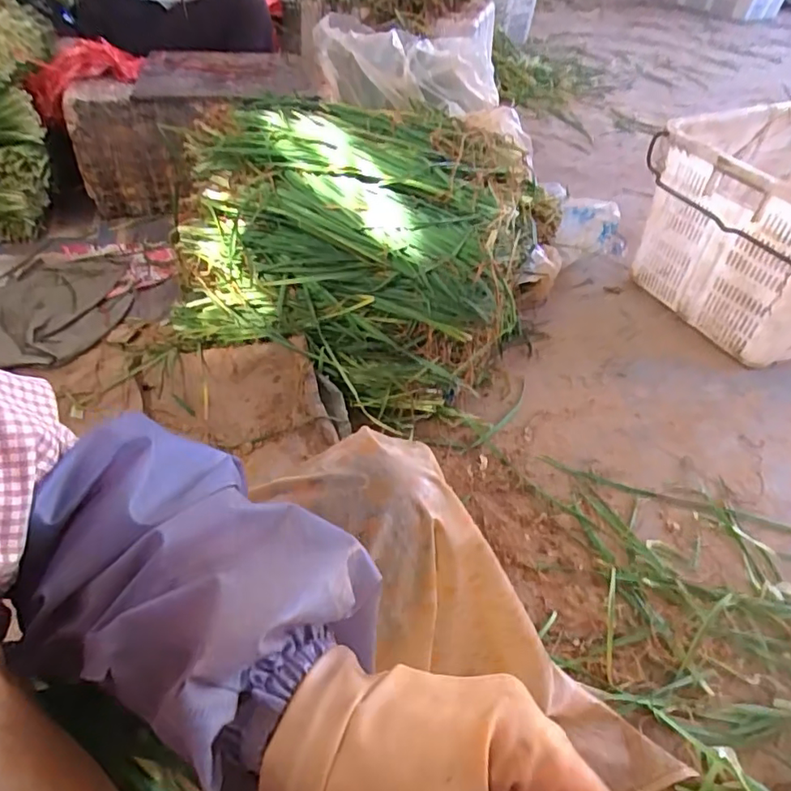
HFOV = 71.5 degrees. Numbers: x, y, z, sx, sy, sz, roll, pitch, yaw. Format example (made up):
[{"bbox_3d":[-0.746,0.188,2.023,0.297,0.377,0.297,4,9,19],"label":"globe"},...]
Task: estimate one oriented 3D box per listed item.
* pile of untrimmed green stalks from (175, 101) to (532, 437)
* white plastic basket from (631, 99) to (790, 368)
[{"bbox_3d":[-0.053,-0.274,0.961,0.540,0.315,0.473,19,47,15],"label":"pile of untrimmed green stalks"},{"bbox_3d":[0.939,-0.383,1.232,0.713,0.347,0.494,-20,49,-22],"label":"white plastic basket"}]

